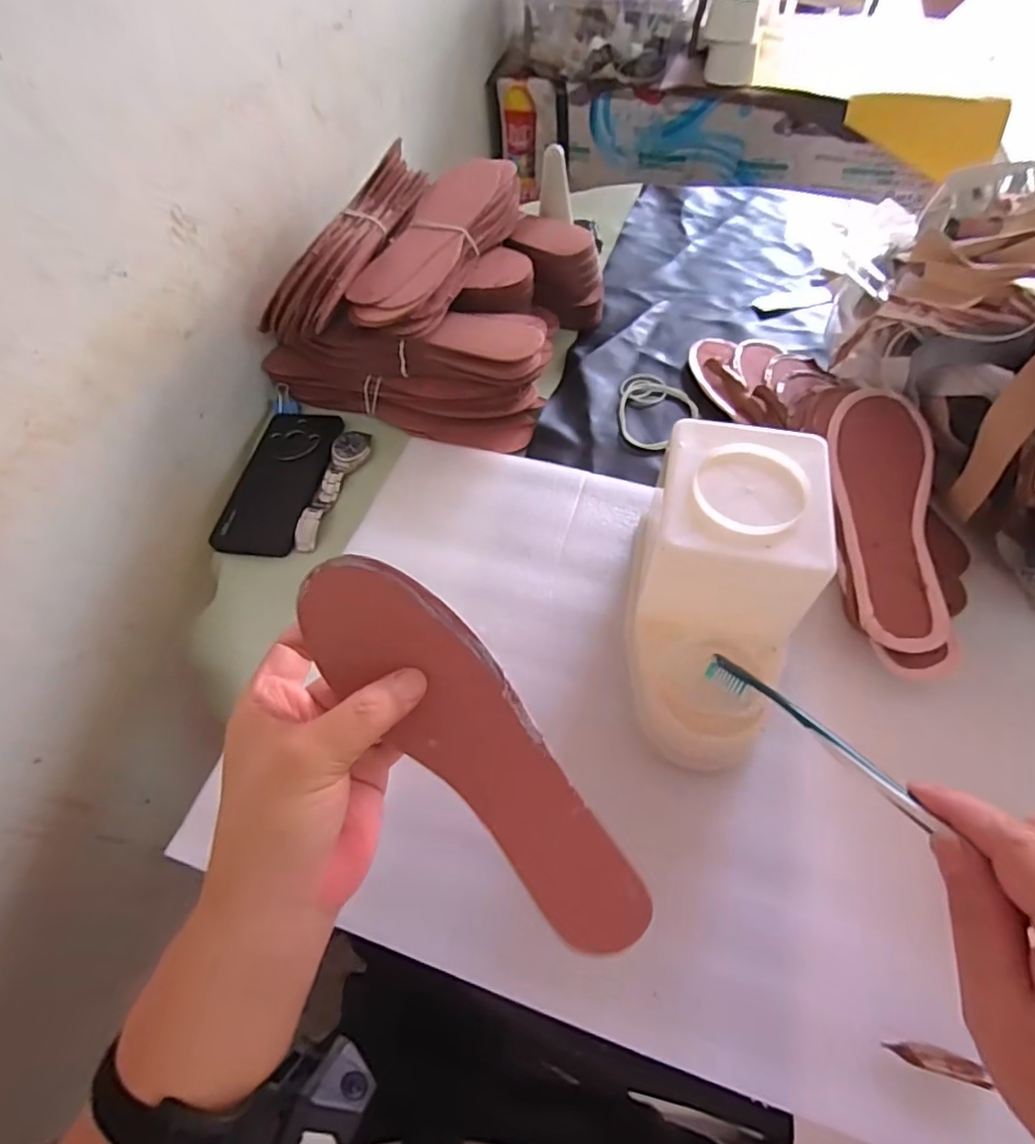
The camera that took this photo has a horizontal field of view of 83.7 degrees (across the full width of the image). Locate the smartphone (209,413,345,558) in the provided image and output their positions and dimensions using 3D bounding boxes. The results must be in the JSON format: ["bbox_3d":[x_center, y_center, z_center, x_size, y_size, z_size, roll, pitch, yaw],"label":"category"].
[{"bbox_3d":[-0.224,-0.089,0.545,0.080,0.011,0.167,6,58,6],"label":"smartphone"}]

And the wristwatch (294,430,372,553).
[{"bbox_3d":[-0.168,-0.077,0.532,0.036,0.012,0.134,7,58,6],"label":"wristwatch"}]

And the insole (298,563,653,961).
[{"bbox_3d":[-0.018,0.083,0.276,0.064,0.006,0.224,-45,87,4],"label":"insole"}]

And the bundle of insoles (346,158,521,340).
[{"bbox_3d":[-0.075,-0.310,0.544,0.082,0.039,0.242,21,61,14],"label":"bundle of insoles"}]

